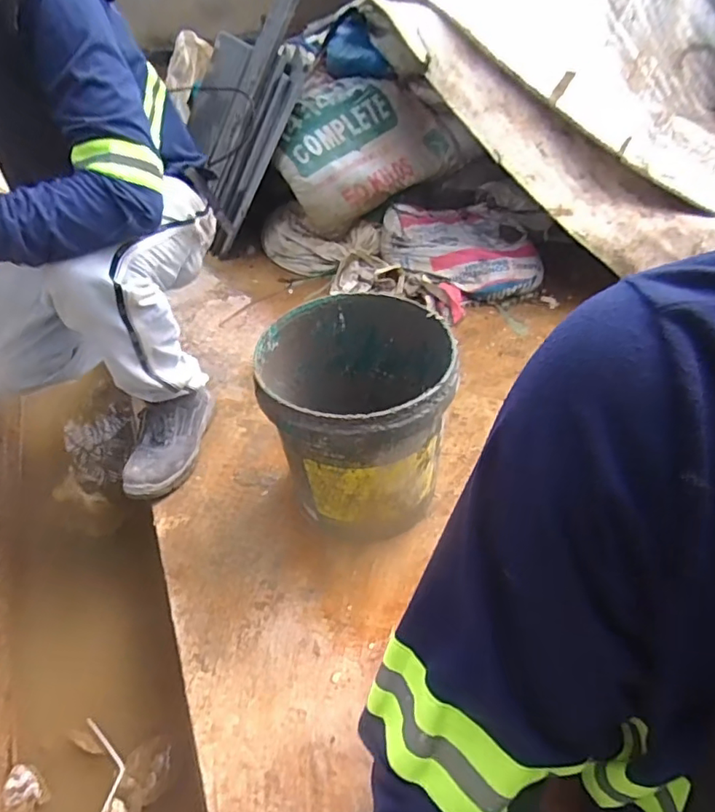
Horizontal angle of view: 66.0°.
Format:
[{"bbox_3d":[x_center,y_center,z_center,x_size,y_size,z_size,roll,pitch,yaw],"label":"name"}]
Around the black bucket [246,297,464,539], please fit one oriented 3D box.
[{"bbox_3d":[0.002,0.036,0.911,0.284,0.315,0.291,-7,43,-4],"label":"black bucket"}]

